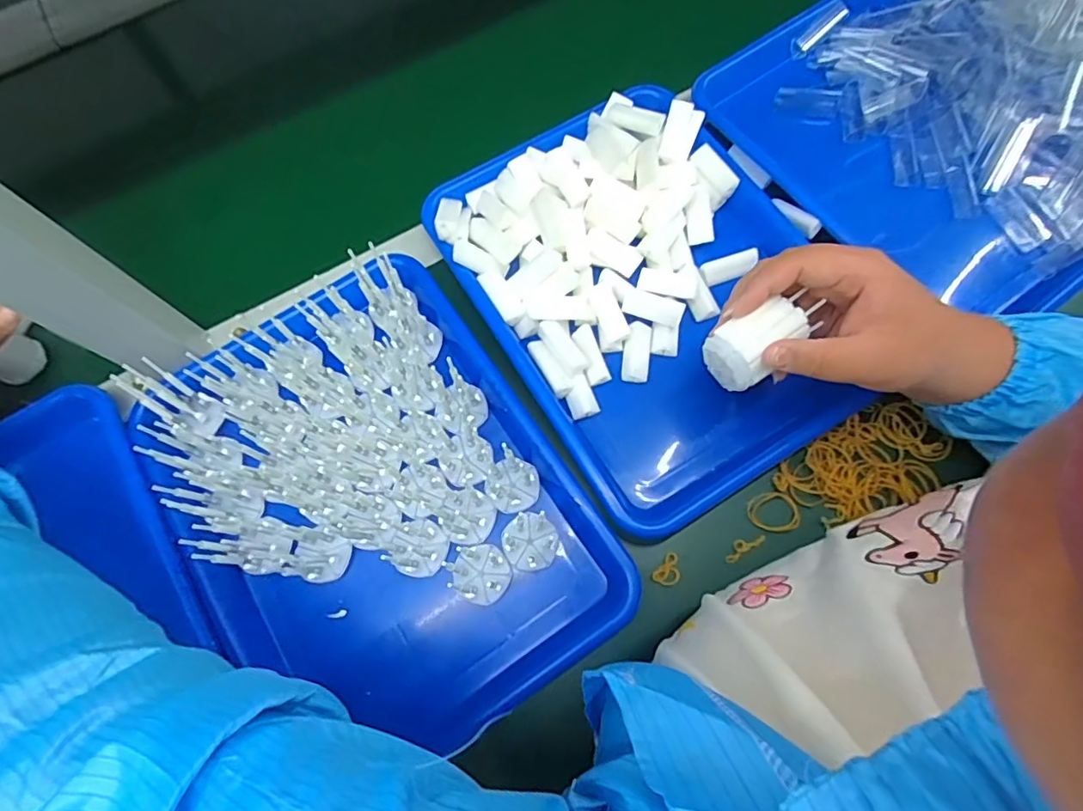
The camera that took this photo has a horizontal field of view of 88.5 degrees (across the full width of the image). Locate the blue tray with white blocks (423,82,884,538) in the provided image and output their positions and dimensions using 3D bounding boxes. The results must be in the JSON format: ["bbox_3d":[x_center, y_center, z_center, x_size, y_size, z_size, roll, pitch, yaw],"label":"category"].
[{"bbox_3d":[0.087,-0.099,0.440,0.256,0.049,0.330,-31,73,-10],"label":"blue tray with white blocks"}]

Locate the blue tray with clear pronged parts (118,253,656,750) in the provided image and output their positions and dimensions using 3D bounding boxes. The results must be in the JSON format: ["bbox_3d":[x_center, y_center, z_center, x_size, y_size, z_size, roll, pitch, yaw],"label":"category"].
[{"bbox_3d":[-0.114,0.068,0.395,0.246,0.052,0.325,-33,73,-11],"label":"blue tray with clear pronged parts"}]

